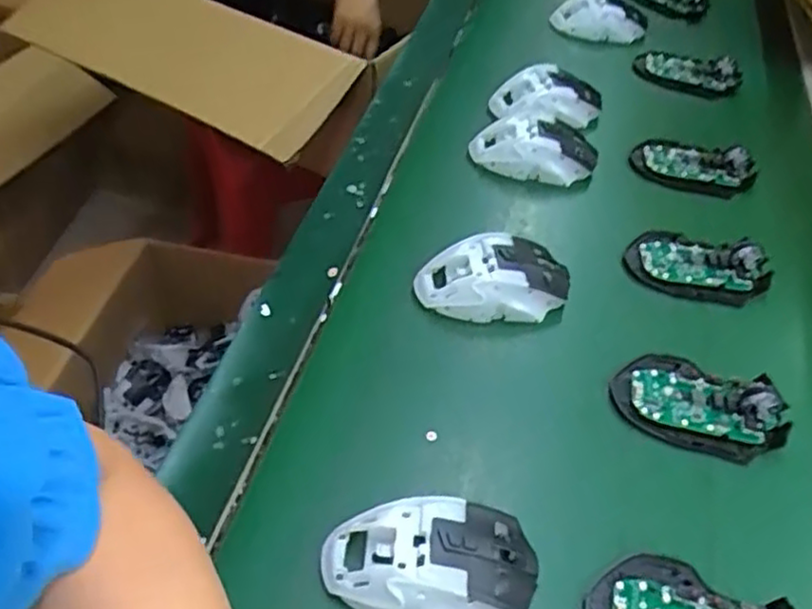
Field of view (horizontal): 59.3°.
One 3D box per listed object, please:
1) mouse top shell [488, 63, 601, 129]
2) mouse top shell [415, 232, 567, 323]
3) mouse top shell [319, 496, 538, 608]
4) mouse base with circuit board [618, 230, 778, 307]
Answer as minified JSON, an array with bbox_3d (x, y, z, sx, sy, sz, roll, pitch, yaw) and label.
[{"bbox_3d":[0.145,-0.211,0.730,0.117,0.042,0.055,4,46,-1],"label":"mouse top shell"},{"bbox_3d":[0.068,-0.020,0.548,0.118,0.038,0.067,0,46,-4],"label":"mouse top shell"},{"bbox_3d":[0.013,0.141,0.392,0.116,0.035,0.061,4,46,-1],"label":"mouse top shell"},{"bbox_3d":[0.244,-0.036,0.592,0.114,0.027,0.054,16,47,11],"label":"mouse base with circuit board"}]

